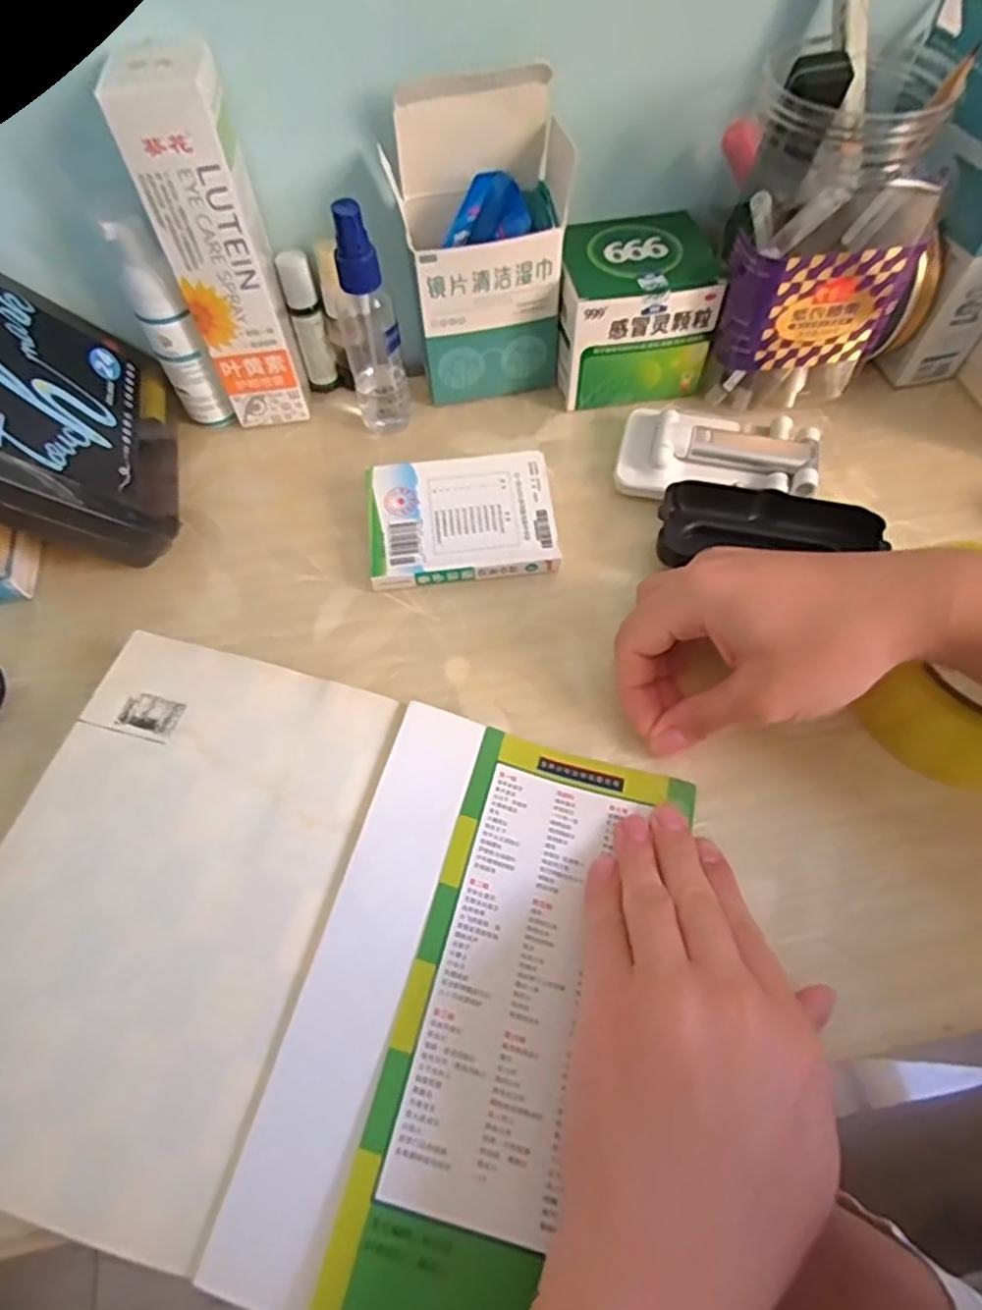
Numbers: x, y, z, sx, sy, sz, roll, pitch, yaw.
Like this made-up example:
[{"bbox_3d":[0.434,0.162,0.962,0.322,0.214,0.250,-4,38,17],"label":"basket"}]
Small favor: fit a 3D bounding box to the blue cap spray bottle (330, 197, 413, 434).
[{"bbox_3d":[-0.069,-0.187,0.378,0.033,0.128,0.029,-13,61,-6],"label":"blue cap spray bottle"}]

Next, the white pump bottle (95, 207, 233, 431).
[{"bbox_3d":[-0.178,-0.179,0.381,0.026,0.121,0.027,-32,64,-15],"label":"white pump bottle"}]

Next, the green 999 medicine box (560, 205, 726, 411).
[{"bbox_3d":[0.084,-0.212,0.414,0.088,0.081,0.076,-7,60,-2],"label":"green 999 medicine box"}]

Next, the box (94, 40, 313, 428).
[{"bbox_3d":[-0.142,-0.208,0.361,0.049,0.183,0.040,-13,61,-6],"label":"box"}]

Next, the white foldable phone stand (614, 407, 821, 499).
[{"bbox_3d":[0.128,-0.114,0.388,0.105,0.027,0.066,8,61,6],"label":"white foldable phone stand"}]

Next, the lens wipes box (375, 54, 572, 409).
[{"bbox_3d":[-0.006,-0.225,0.386,0.095,0.150,0.061,-5,60,-1],"label":"lens wipes box"}]

